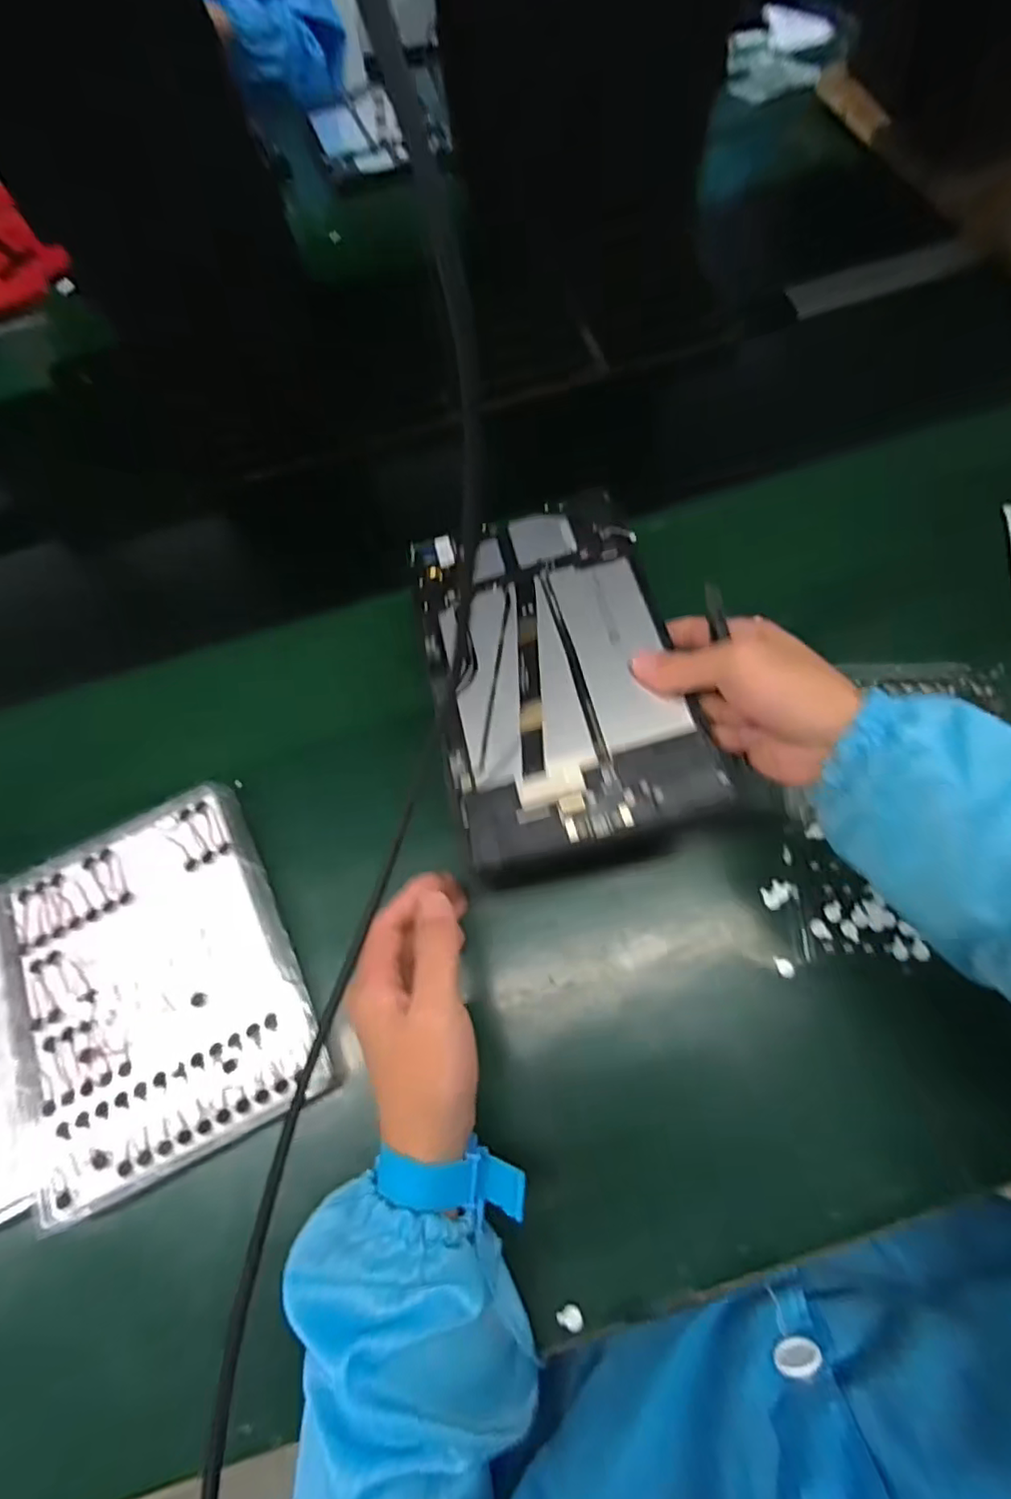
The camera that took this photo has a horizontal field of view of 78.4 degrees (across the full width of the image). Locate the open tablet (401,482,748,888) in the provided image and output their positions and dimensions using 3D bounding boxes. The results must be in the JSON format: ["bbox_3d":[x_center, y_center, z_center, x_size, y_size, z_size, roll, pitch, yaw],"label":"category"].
[{"bbox_3d":[0.028,-0.055,0.388,0.146,0.006,0.245,-16,64,5],"label":"open tablet"}]

